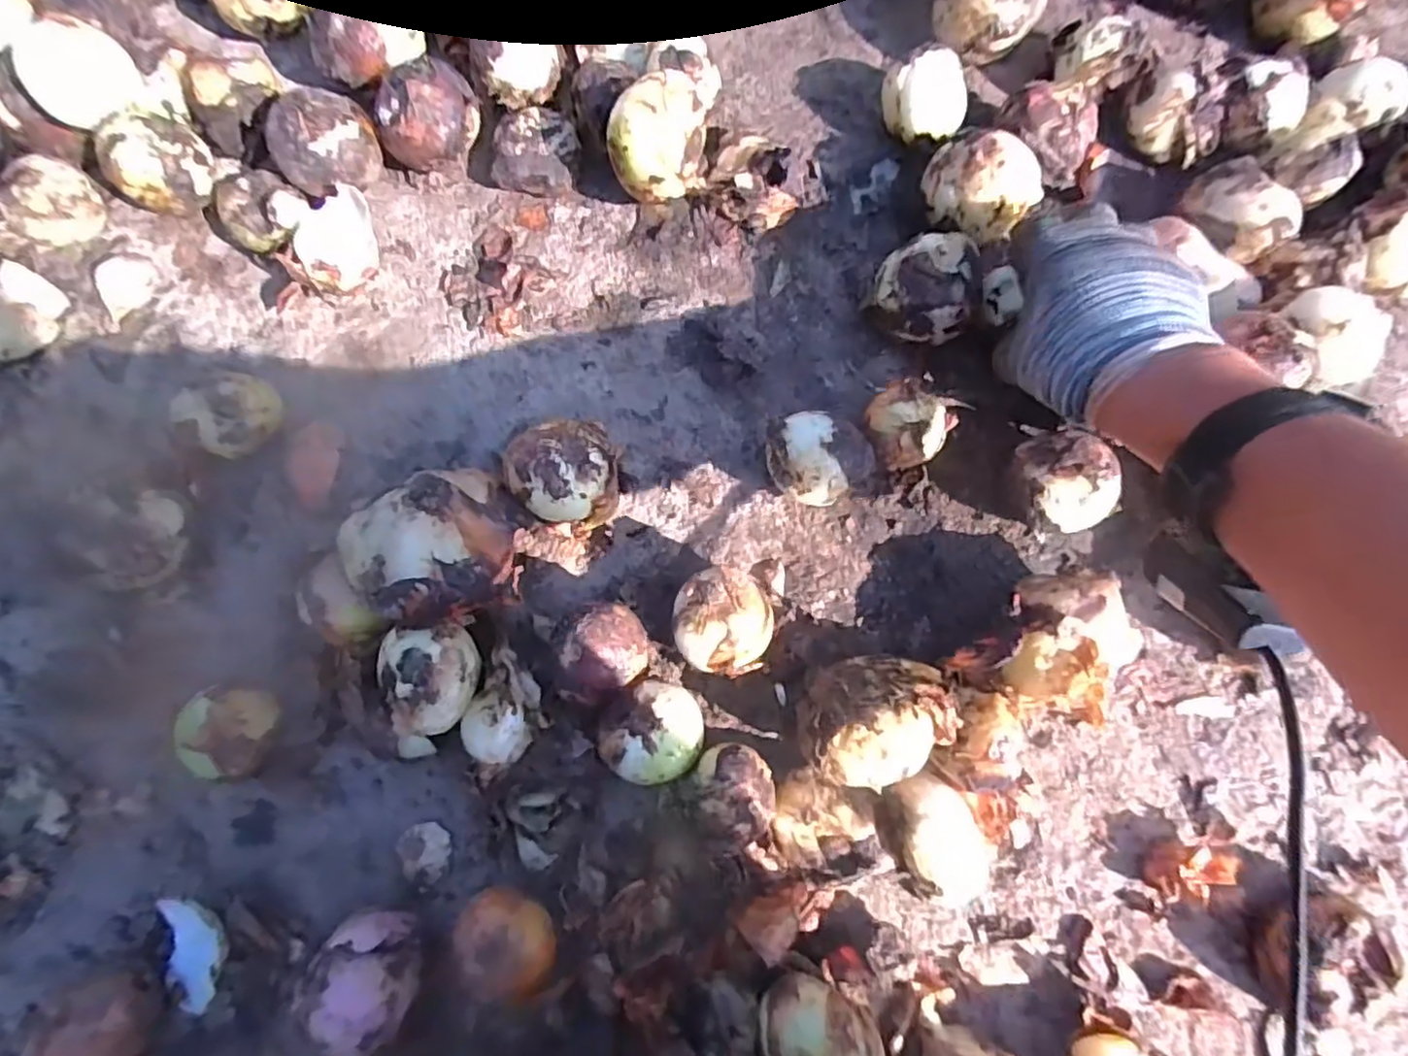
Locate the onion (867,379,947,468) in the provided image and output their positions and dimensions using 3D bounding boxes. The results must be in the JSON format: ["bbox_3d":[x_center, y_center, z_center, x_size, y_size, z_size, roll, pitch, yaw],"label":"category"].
[{"bbox_3d":[0.127,-0.062,0.432,0.048,0.047,0.049,0,77,1],"label":"onion"}]

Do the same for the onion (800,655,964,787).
[{"bbox_3d":[0.098,0.109,0.391,0.088,0.059,0.070,-14,77,-2],"label":"onion"}]

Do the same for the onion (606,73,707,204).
[{"bbox_3d":[-0.032,-0.259,0.465,0.067,0.080,0.057,-4,77,1],"label":"onion"}]

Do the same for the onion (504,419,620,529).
[{"bbox_3d":[-0.086,-0.032,0.429,0.063,0.056,0.063,0,77,1],"label":"onion"}]

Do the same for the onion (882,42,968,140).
[{"bbox_3d":[0.157,-0.304,0.482,0.058,0.050,0.053,0,77,1],"label":"onion"}]

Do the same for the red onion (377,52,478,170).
[{"bbox_3d":[-0.196,-0.291,0.485,0.069,0.064,0.055,-33,79,-6],"label":"red onion"}]

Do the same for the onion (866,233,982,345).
[{"bbox_3d":[0.147,-0.154,0.445,0.064,0.061,0.057,38,81,9],"label":"onion"}]

